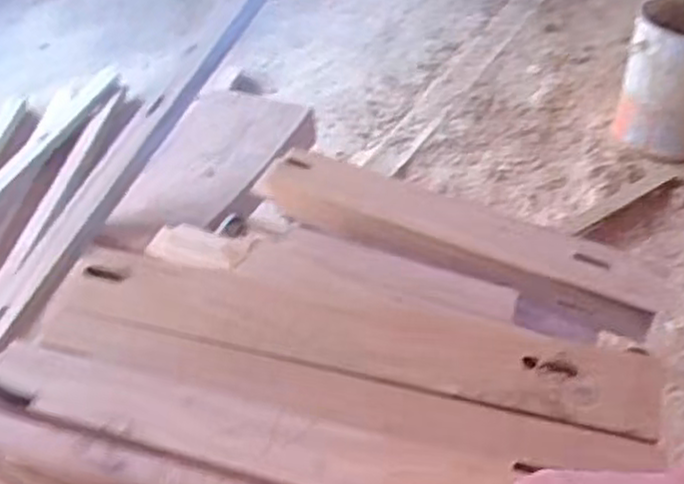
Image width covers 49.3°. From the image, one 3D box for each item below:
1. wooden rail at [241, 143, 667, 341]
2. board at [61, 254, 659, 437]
[{"bbox_3d":[0.106,-0.008,0.787,0.439,0.060,0.078,22,49,19],"label":"wooden rail"},{"bbox_3d":[-0.003,0.060,0.522,0.417,0.031,0.066,11,45,11],"label":"board"}]

